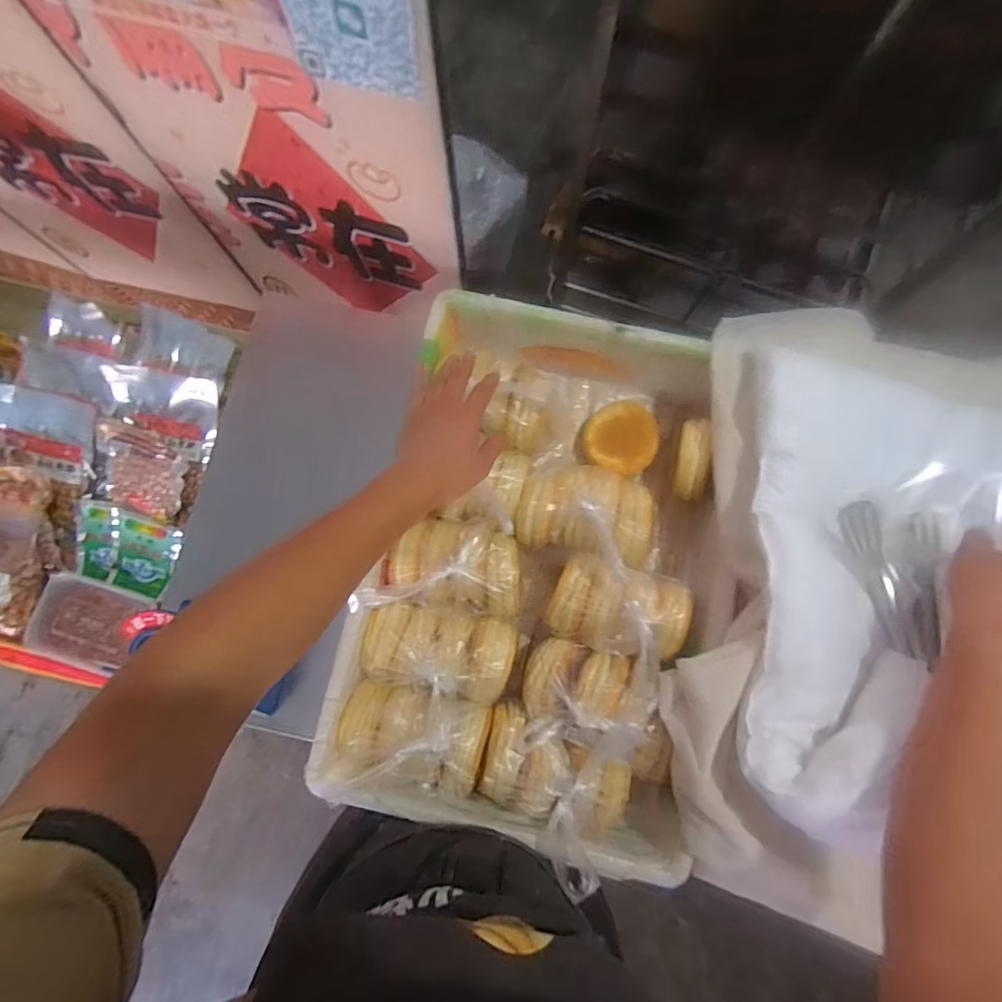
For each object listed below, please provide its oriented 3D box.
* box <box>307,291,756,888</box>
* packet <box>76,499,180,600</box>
[{"bbox_3d":[0.054,0.072,0.633,0.394,0.135,0.580,13,81,2],"label":"box"},{"bbox_3d":[-0.575,0.073,0.806,0.167,0.025,0.121,18,105,-1],"label":"packet"}]

